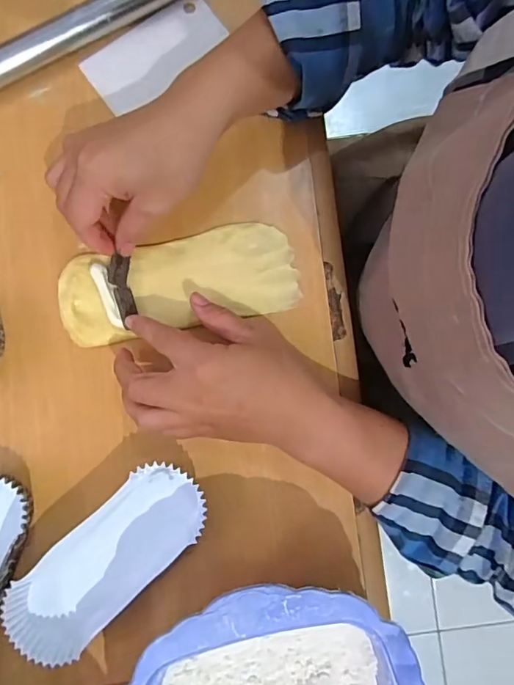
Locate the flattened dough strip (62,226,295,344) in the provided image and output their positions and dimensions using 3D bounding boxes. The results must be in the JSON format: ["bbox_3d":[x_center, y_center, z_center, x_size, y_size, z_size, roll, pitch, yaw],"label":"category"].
[{"bbox_3d":[-0.058,-0.045,0.359,0.172,0.010,0.066,-12,80,-5],"label":"flattened dough strip"}]

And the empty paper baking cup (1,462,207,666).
[{"bbox_3d":[-0.101,0.147,0.329,0.145,0.031,0.063,-43,88,-5],"label":"empty paper baking cup"}]

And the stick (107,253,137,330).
[{"bbox_3d":[-0.097,-0.037,0.347,0.015,0.008,0.049,-10,91,-1],"label":"stick"}]

